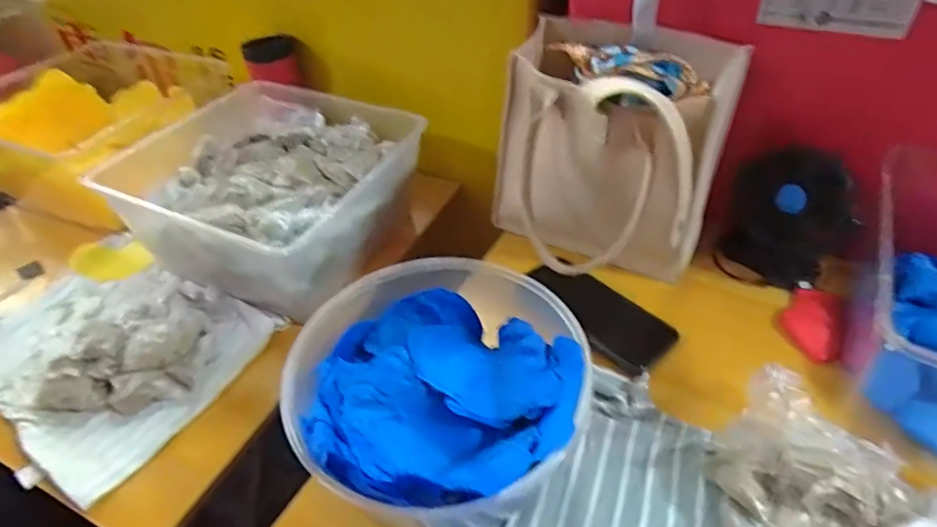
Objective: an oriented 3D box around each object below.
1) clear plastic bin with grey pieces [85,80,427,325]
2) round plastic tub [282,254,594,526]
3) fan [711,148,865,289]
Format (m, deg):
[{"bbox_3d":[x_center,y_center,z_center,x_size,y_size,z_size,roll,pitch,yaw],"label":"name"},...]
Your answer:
[{"bbox_3d":[-0.244,-0.089,0.701,0.308,0.134,0.280,16,46,19],"label":"clear plastic bin with grey pieces"},{"bbox_3d":[-0.028,0.098,0.448,0.217,0.110,0.203,-1,43,1],"label":"round plastic tub"},{"bbox_3d":[0.338,-0.052,0.578,0.114,0.130,0.073,21,48,24],"label":"fan"}]

